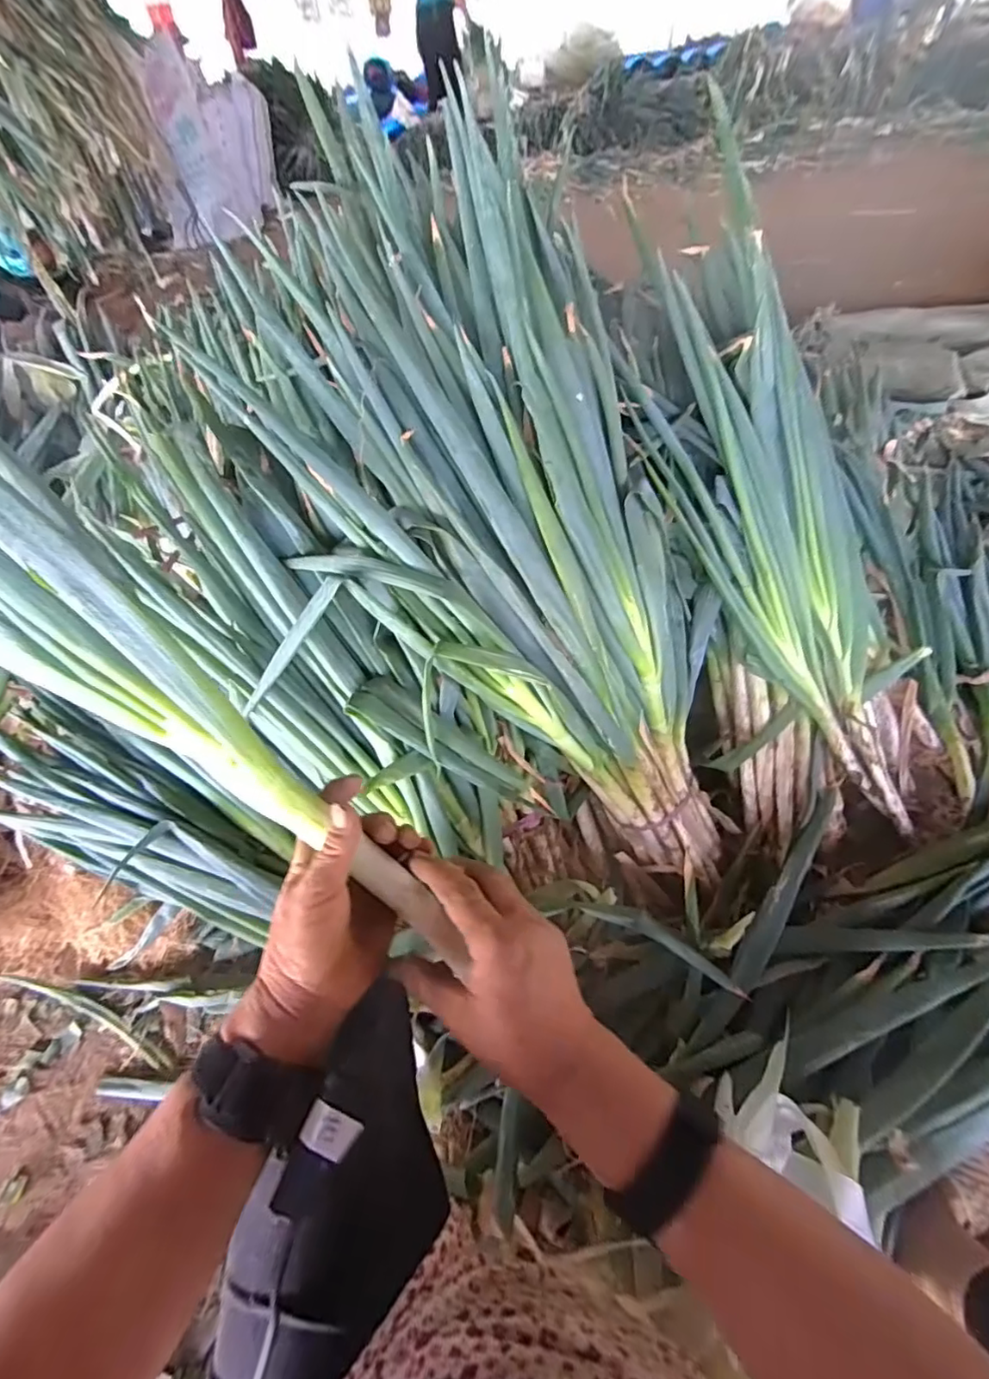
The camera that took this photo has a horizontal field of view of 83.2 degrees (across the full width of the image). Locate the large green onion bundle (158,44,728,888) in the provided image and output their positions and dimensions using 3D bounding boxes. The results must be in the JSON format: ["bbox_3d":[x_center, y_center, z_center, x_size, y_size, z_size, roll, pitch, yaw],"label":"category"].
[{"bbox_3d":[0.072,-0.148,0.702,0.393,0.949,0.227,-42,21,-24],"label":"large green onion bundle"}]

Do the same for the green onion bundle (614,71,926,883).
[{"bbox_3d":[0.431,-0.194,0.851,0.328,0.862,0.160,-26,15,-15],"label":"green onion bundle"}]

